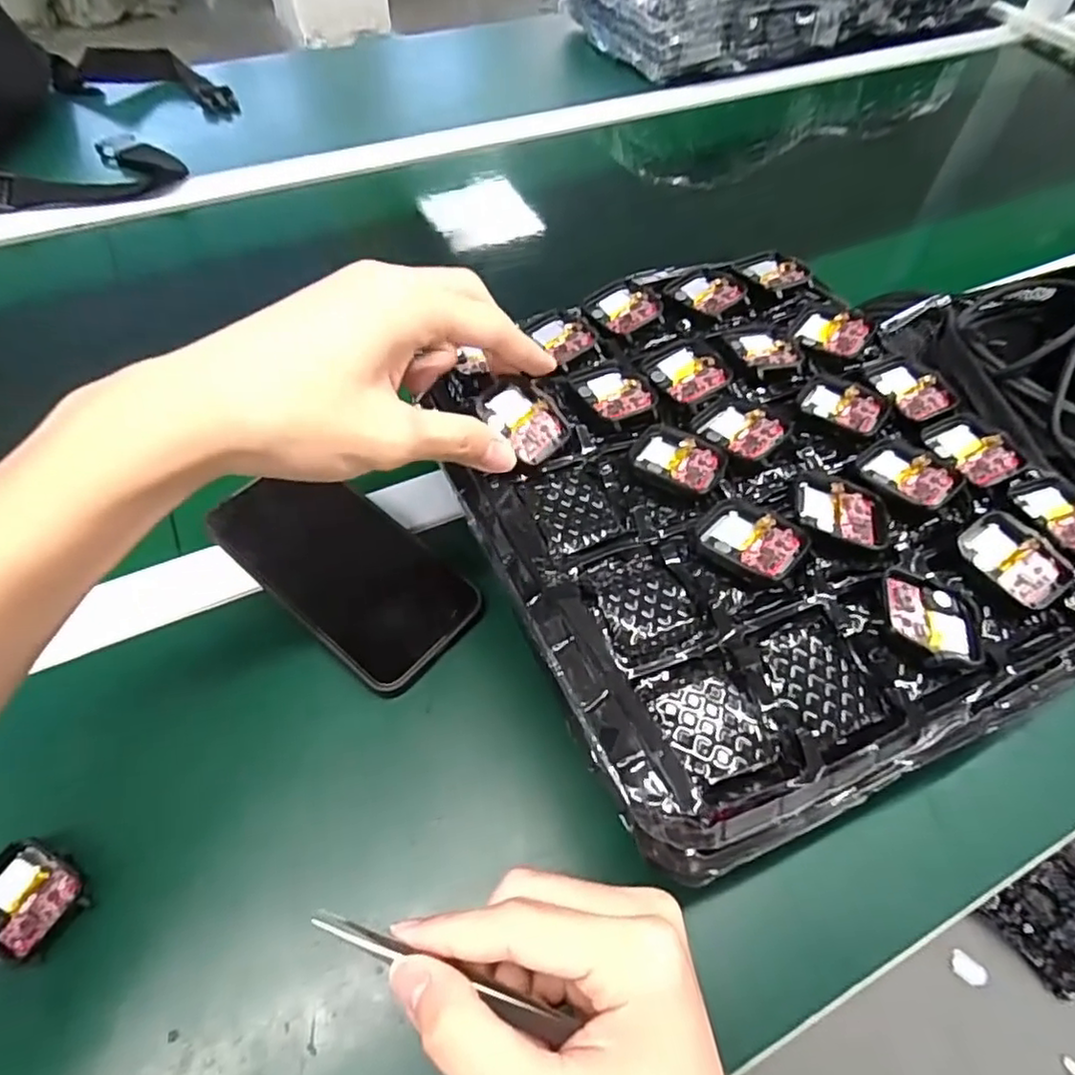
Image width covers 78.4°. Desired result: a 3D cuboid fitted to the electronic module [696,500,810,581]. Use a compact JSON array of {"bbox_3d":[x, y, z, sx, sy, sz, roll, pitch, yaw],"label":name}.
[{"bbox_3d":[0.090,0.002,0.282,0.042,0.010,0.035,33,60,20],"label":"electronic module"}]

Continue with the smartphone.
[{"bbox_3d":[-0.111,0.016,0.377,0.157,0.013,0.075,35,60,21],"label":"smartphone"}]

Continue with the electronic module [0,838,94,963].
[{"bbox_3d":[-0.216,0.153,0.279,0.044,0.008,0.037,22,57,13],"label":"electronic module"}]

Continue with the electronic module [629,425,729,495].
[{"bbox_3d":[0.067,-0.037,0.314,0.043,0.006,0.036,24,57,15],"label":"electronic module"}]

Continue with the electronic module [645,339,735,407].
[{"bbox_3d":[0.079,-0.088,0.351,0.037,0.010,0.040,-20,58,-16],"label":"electronic module"}]

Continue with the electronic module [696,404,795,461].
[{"bbox_3d":[0.103,-0.055,0.329,0.040,0.008,0.034,38,62,23],"label":"electronic module"}]

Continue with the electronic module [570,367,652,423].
[{"bbox_3d":[0.038,-0.075,0.344,0.035,0.004,0.038,-23,58,-18],"label":"electronic module"}]

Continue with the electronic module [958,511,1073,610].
[{"bbox_3d":[0.207,0.011,0.289,0.033,0.012,0.044,-22,58,-17],"label":"electronic module"}]

